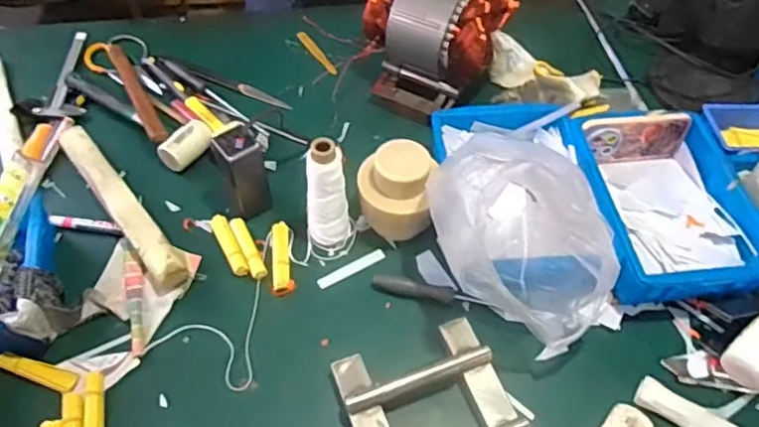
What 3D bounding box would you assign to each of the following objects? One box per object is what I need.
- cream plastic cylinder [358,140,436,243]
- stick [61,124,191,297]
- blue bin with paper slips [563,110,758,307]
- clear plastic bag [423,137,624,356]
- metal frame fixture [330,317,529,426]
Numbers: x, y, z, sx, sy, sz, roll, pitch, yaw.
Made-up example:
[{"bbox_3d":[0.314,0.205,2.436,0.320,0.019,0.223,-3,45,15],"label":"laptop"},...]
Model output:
[{"bbox_3d":[0.021,-0.025,0.787,0.100,0.122,0.083,8,54,5],"label":"cream plastic cylinder"},{"bbox_3d":[-0.360,-0.022,0.820,0.053,0.043,0.338,-32,60,-22],"label":"stick"},{"bbox_3d":[0.383,-0.015,0.812,0.210,0.084,0.264,-4,54,-4],"label":"blue bin with paper slips"},{"bbox_3d":[0.173,0.023,0.685,0.195,0.240,0.213,-15,56,-12],"label":"clear plastic bag"},{"bbox_3d":[0.060,0.228,0.661,0.181,0.036,0.196,-17,56,-13],"label":"metal frame fixture"}]

